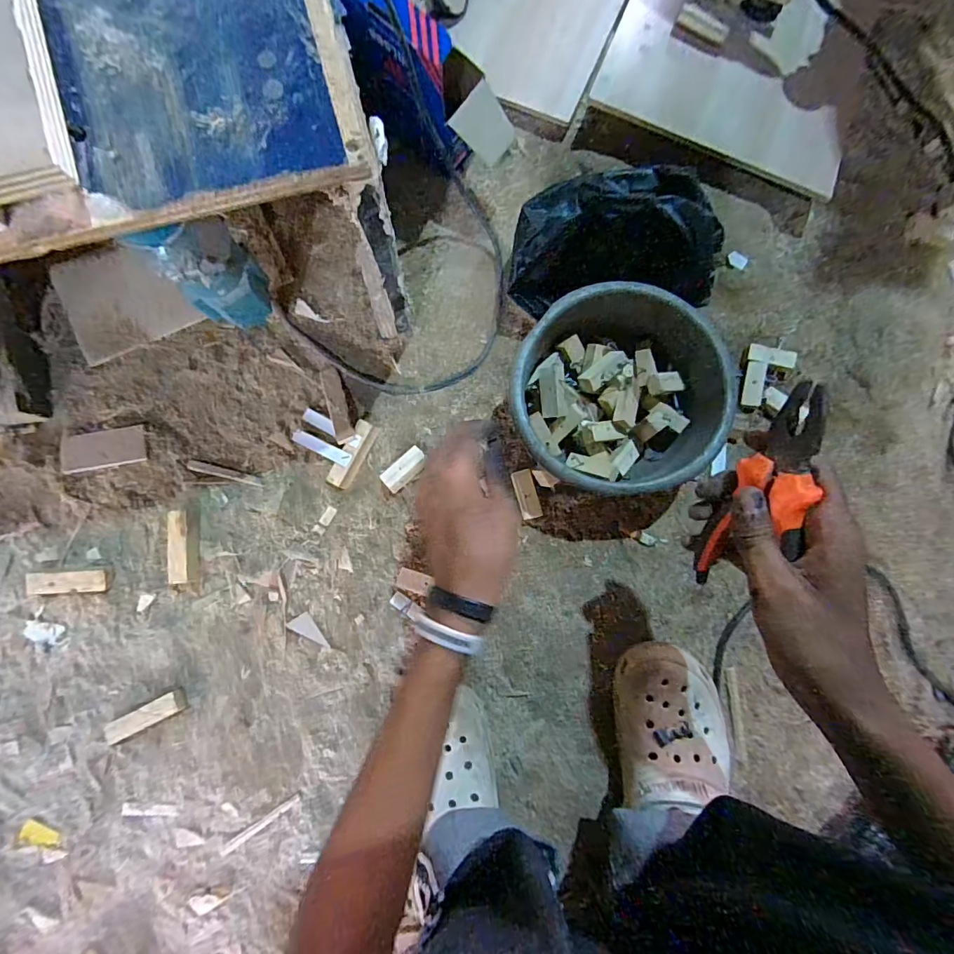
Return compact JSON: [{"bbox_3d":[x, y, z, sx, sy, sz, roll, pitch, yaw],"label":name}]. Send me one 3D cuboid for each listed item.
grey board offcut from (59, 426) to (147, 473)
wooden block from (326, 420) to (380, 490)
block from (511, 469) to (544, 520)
[{"bbox_3d":[-0.410,-0.030,0.516,0.089,0.004,0.042,-10,86,-5],"label":"grey board offcut"},{"bbox_3d":[-0.134,-0.024,0.509,0.023,0.020,0.077,30,84,-2],"label":"wooden block"},{"bbox_3d":[0.055,0.019,0.510,0.023,0.011,0.053,-16,87,-6],"label":"block"}]

